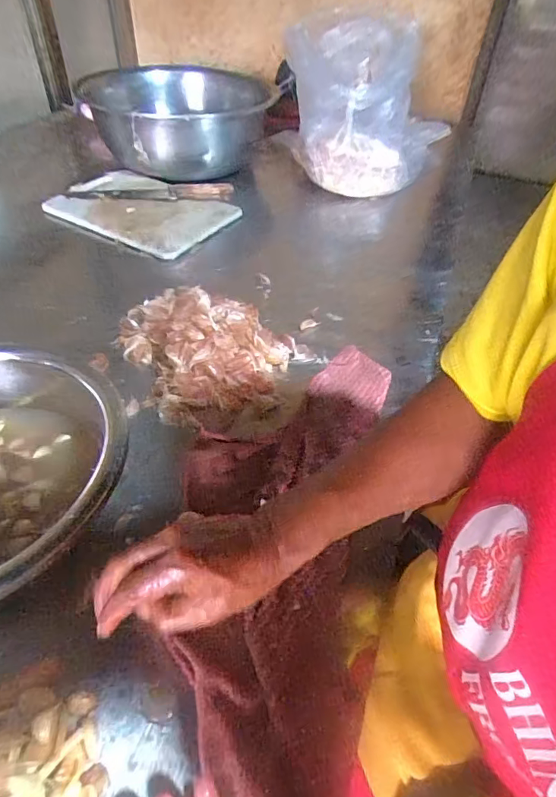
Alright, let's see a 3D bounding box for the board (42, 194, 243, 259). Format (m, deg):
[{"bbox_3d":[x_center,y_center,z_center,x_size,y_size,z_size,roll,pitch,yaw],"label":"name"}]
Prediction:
[{"bbox_3d":[-0.274,-0.382,0.953,0.333,0.027,0.221,25,49,18],"label":"board"}]

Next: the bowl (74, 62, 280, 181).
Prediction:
[{"bbox_3d":[-0.228,-0.676,1.142,0.450,0.163,0.507,-3,46,-8],"label":"bowl"}]

